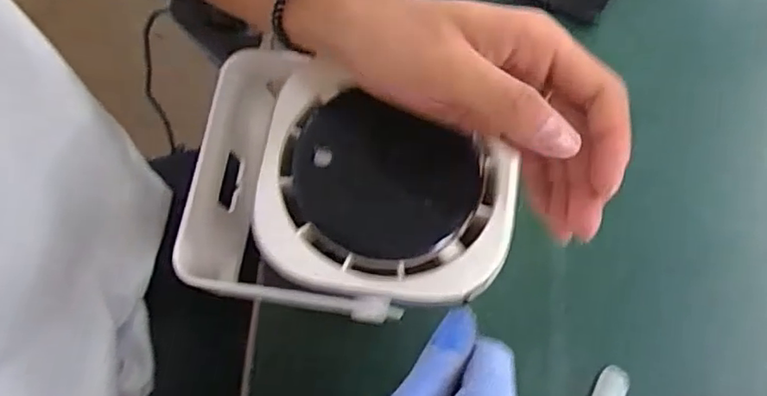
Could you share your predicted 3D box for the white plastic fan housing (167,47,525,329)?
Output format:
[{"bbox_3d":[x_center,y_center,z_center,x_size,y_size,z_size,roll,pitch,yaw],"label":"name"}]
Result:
[{"bbox_3d":[-0.024,-0.006,0.369,0.190,0.094,0.147,11,74,2],"label":"white plastic fan housing"}]

